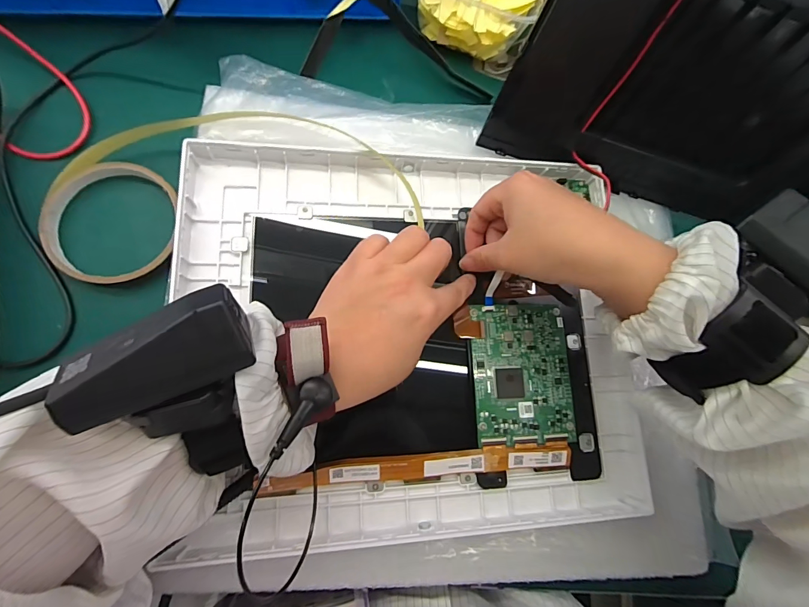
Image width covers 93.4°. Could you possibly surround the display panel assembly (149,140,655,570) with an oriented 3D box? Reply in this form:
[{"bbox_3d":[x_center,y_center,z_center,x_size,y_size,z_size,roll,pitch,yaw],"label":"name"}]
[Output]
[{"bbox_3d":[0.023,0.013,0.262,0.325,0.041,0.265,-2,85,-8],"label":"display panel assembly"}]

